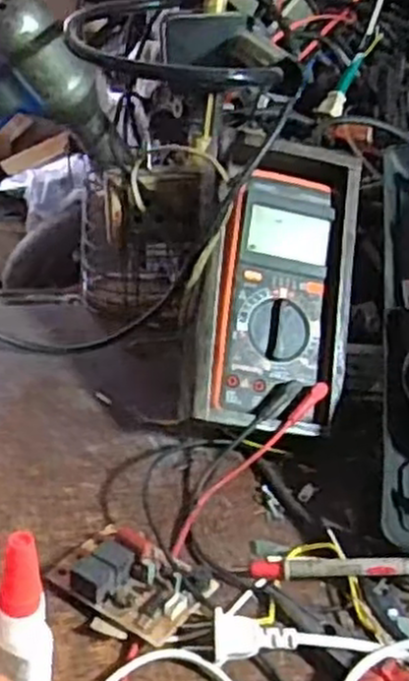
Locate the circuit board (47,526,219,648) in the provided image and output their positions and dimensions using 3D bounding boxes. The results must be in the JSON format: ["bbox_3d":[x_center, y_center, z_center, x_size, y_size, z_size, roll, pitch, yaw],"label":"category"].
[{"bbox_3d":[-0.040,0.130,0.431,0.080,0.020,0.058,22,35,23],"label":"circuit board"}]

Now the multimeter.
[{"bbox_3d":[0.053,-0.035,0.552,0.075,0.174,0.029,10,-12,6],"label":"multimeter"}]

